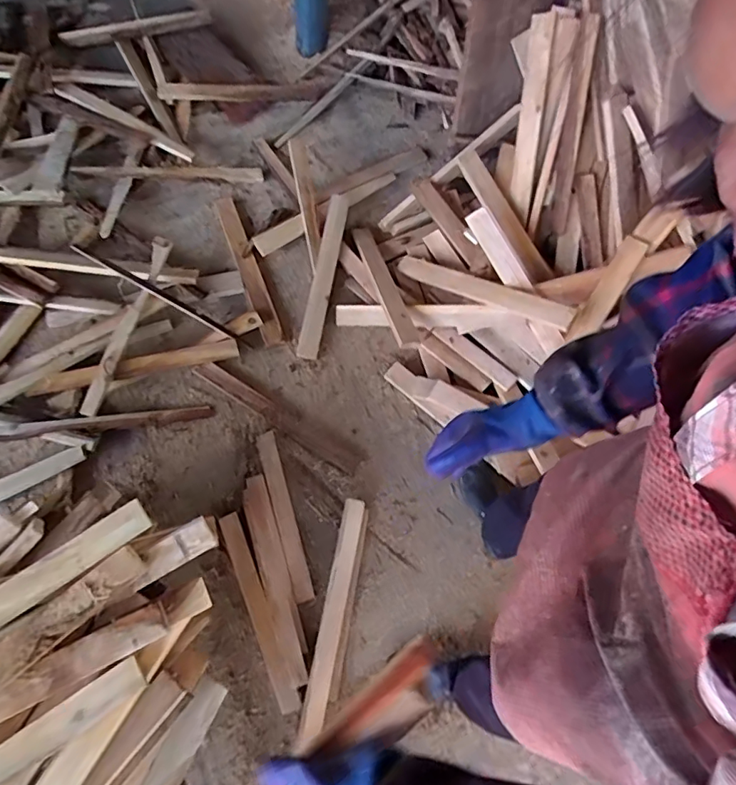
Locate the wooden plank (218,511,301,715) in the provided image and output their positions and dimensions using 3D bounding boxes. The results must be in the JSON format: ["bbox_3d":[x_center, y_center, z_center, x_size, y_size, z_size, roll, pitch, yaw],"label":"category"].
[{"bbox_3d":[-0.237,0.462,1.100,0.045,0.020,0.418,-20,67,-13],"label":"wooden plank"}]

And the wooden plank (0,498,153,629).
[{"bbox_3d":[-0.578,0.337,0.762,0.518,0.026,0.057,-34,93,-22],"label":"wooden plank"}]

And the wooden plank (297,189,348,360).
[{"bbox_3d":[-0.120,-0.336,1.415,0.055,0.029,0.512,10,64,1],"label":"wooden plank"}]

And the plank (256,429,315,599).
[{"bbox_3d":[-0.197,0.280,1.188,0.046,0.032,0.391,-14,66,-10],"label":"plank"}]

